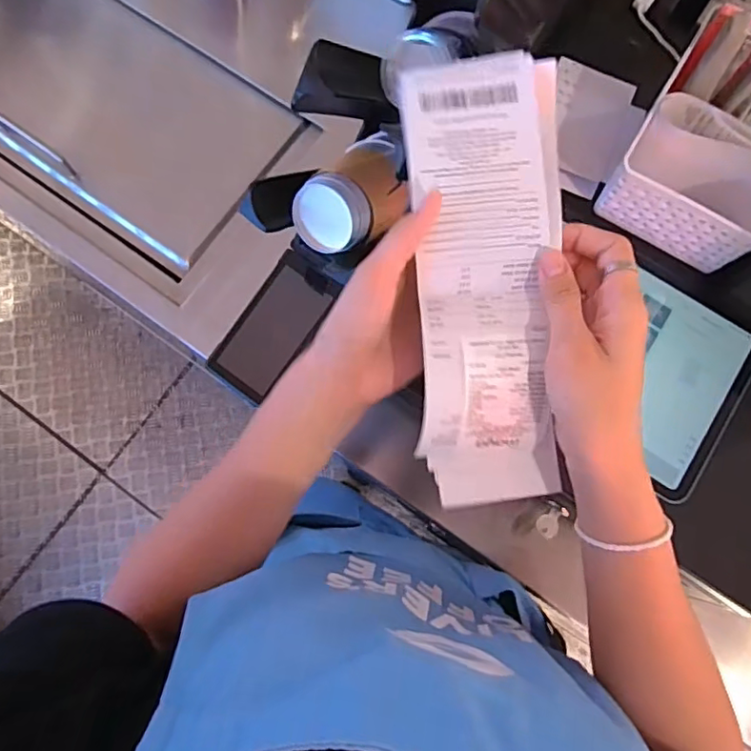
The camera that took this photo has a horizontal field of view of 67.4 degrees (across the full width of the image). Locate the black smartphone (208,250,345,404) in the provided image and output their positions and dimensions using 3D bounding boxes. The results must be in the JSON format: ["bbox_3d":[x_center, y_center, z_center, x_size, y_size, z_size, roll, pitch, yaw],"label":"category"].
[{"bbox_3d":[-0.105,-0.051,0.595,0.071,0.007,0.153,36,94,-14],"label":"black smartphone"}]

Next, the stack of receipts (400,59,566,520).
[{"bbox_3d":[0.068,-0.058,0.349,0.089,0.053,0.273,-1,91,-1],"label":"stack of receipts"}]

